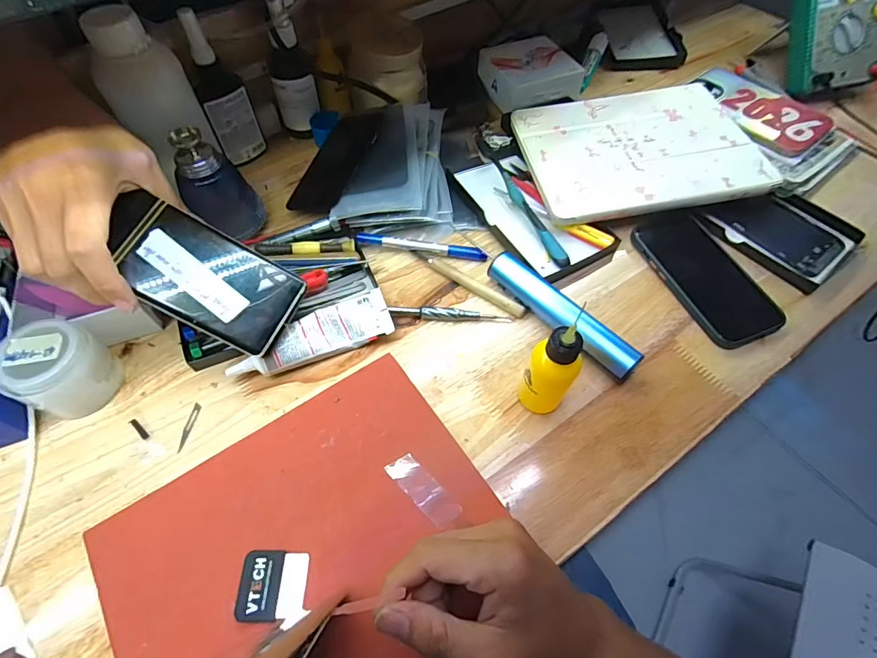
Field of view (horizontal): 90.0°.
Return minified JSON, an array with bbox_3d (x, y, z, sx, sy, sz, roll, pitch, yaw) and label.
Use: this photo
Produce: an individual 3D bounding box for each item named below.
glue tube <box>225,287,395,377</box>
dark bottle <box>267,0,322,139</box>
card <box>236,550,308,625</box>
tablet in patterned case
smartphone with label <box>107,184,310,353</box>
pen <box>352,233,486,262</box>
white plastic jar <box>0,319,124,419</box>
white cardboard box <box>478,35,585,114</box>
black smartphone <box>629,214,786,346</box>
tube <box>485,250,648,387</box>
[{"bbox_3d":[-0.108,0.007,0.378,0.136,0.026,0.043,-19,60,-12],"label":"glue tube"},{"bbox_3d":[-0.167,-0.289,0.499,0.048,0.142,0.052,-17,60,-11],"label":"dark bottle"},{"bbox_3d":[-0.106,0.164,0.282,0.041,0.004,0.039,-2,58,-2],"label":"card"},{"bbox_3d":[0.225,-0.205,0.490,0.259,0.014,0.191,-10,59,-2],"label":"tablet in patterned case"},{"bbox_3d":[-0.178,-0.041,0.332,0.137,0.006,0.075,29,62,-15],"label":"smartphone with label"},{"bbox_3d":[-0.016,-0.081,0.433,0.127,0.009,0.010,9,58,4],"label":"pen"},{"bbox_3d":[-0.295,0.030,0.343,0.059,0.058,0.063,1,58,-1],"label":"white plastic jar"},{"bbox_3d":[0.120,-0.337,0.581,0.108,0.043,0.111,-20,60,-13],"label":"white cardboard box"},{"bbox_3d":[0.258,-0.054,0.423,0.079,0.017,0.151,-20,61,-13],"label":"black smartphone"},{"bbox_3d":[0.107,-0.013,0.388,0.027,0.027,0.151,-36,65,-21],"label":"tube"}]

